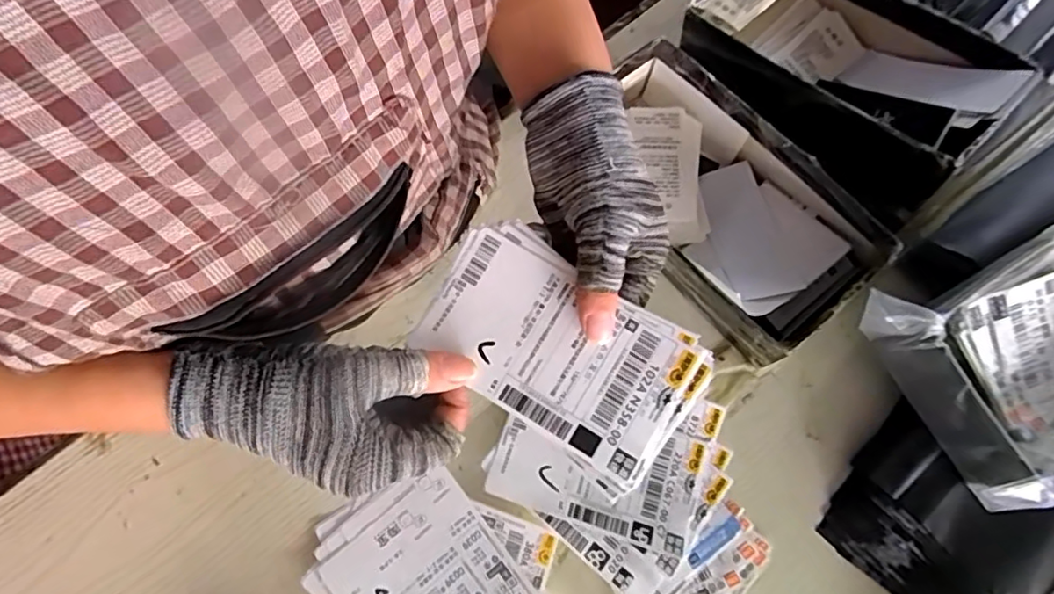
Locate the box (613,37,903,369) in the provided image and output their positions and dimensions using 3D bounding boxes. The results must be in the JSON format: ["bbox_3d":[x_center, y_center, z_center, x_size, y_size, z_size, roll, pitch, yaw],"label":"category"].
[{"bbox_3d":[0.126,-0.066,0.403,0.115,0.059,0.212,-37,74,-12],"label":"box"}]

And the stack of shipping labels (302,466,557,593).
[{"bbox_3d":[-0.051,0.174,0.356,0.116,0.012,0.147,-43,76,-15],"label":"stack of shipping labels"}]

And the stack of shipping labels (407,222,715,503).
[{"bbox_3d":[0.015,0.026,0.296,0.139,0.020,0.081,36,73,11],"label":"stack of shipping labels"}]

